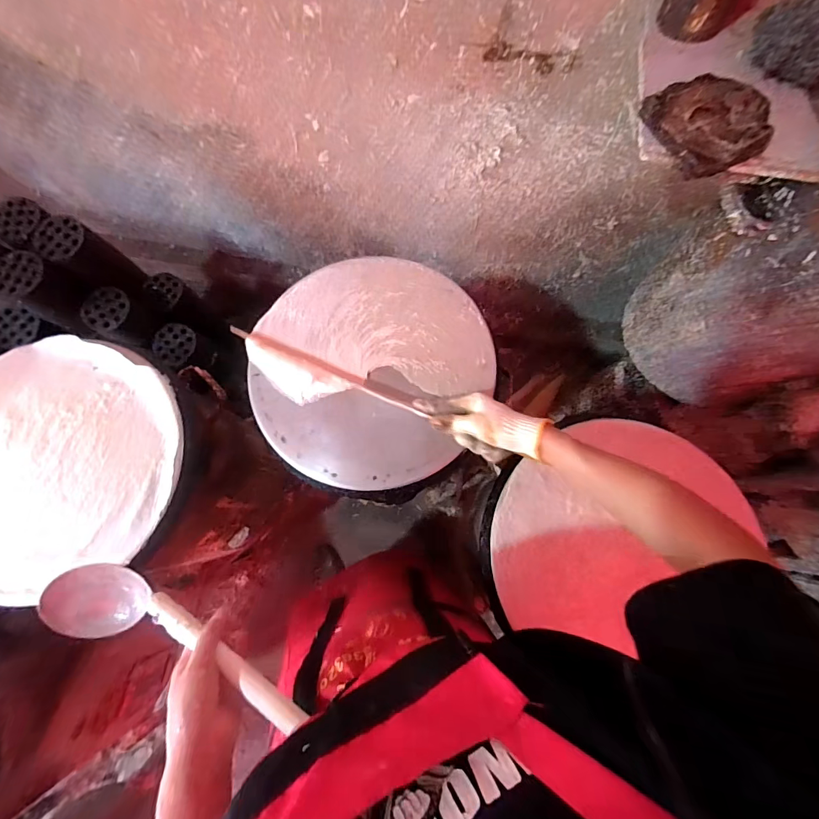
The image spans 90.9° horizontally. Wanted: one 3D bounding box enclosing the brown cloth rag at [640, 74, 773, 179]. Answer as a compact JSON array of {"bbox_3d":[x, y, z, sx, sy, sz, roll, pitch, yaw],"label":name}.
[{"bbox_3d":[0.350,-0.338,0.467,0.131,0.020,0.125,-30,78,-8],"label":"brown cloth rag"}]

